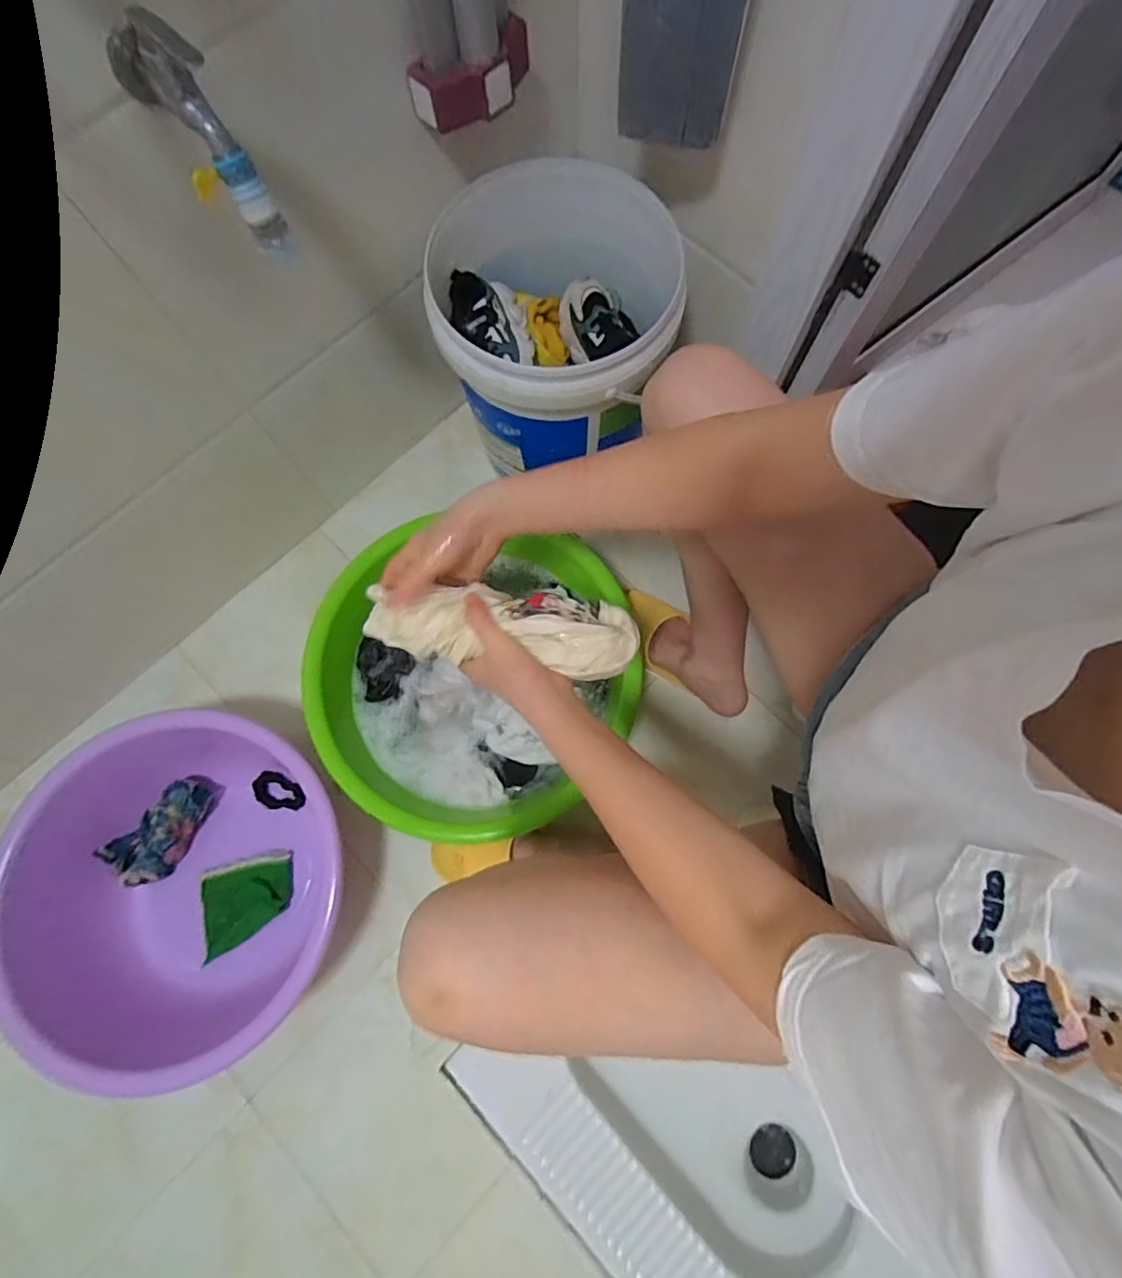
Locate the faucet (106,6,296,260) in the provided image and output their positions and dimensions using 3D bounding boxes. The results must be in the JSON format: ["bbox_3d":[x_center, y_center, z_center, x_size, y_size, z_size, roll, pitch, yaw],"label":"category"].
[{"bbox_3d":[-0.291,-0.396,0.447,0.046,0.133,0.125,-44,78,-9],"label":"faucet"}]

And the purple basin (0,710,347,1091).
[{"bbox_3d":[-0.487,0.321,0.767,0.392,0.174,0.416,9,74,5],"label":"purple basin"}]

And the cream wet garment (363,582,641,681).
[{"bbox_3d":[-0.057,-0.011,0.519,0.247,0.052,0.071,6,74,10],"label":"cream wet garment"}]

